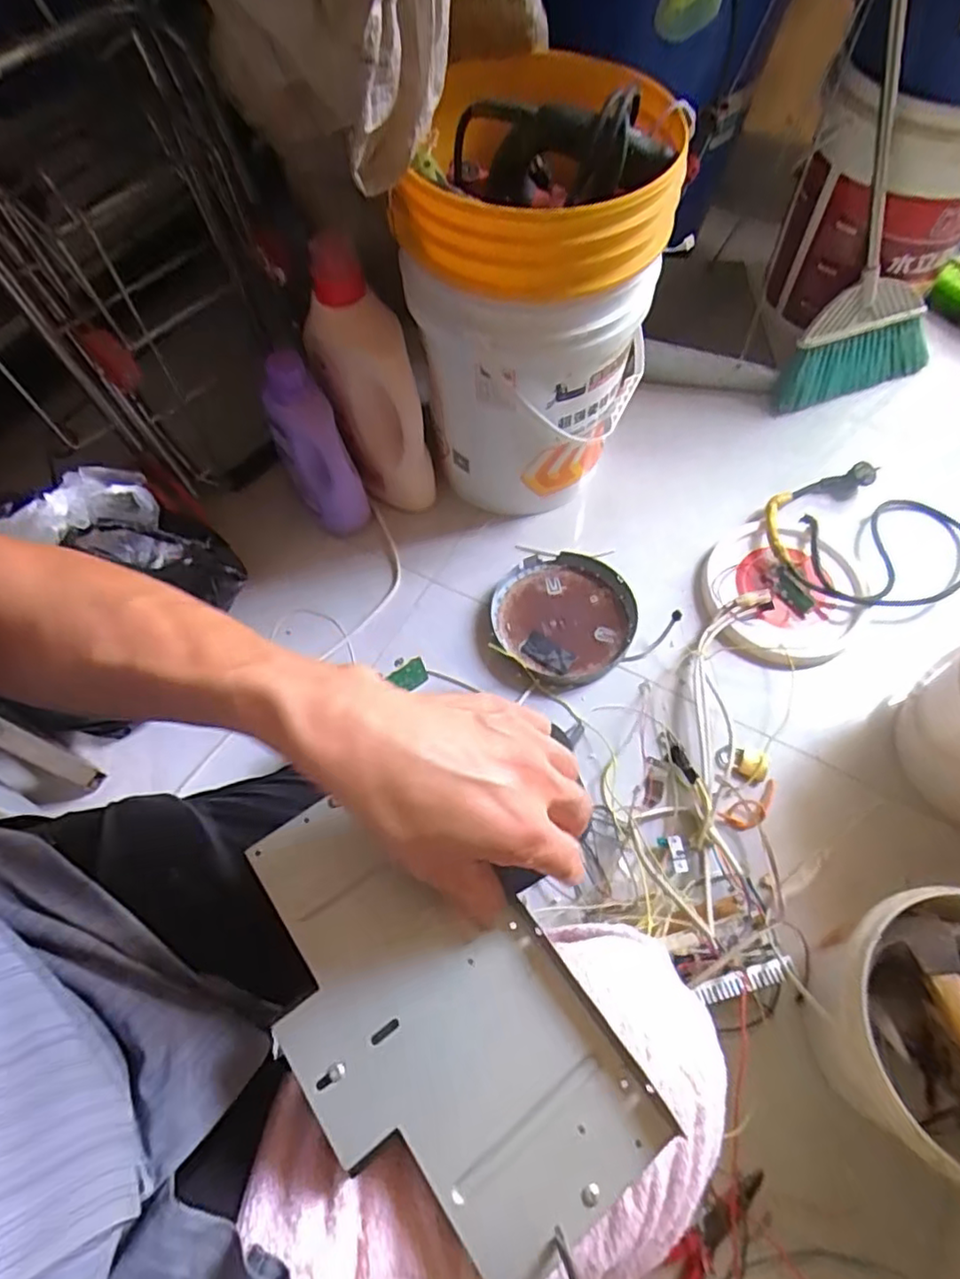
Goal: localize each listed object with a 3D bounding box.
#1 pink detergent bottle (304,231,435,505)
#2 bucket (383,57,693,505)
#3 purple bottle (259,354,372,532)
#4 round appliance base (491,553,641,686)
[{"bbox_3d":[-0.150,-0.328,0.879,0.121,0.353,0.137,-19,65,-8],"label":"pink detergent bottle"},{"bbox_3d":[0.063,-0.393,0.826,0.284,0.477,0.270,8,64,5],"label":"bucket"},{"bbox_3d":[-0.224,-0.253,0.884,0.084,0.269,0.096,-26,38,-12],"label":"purple bottle"},{"bbox_3d":[0.123,-0.033,0.911,0.195,0.022,0.197,0,63,1],"label":"round appliance base"}]

